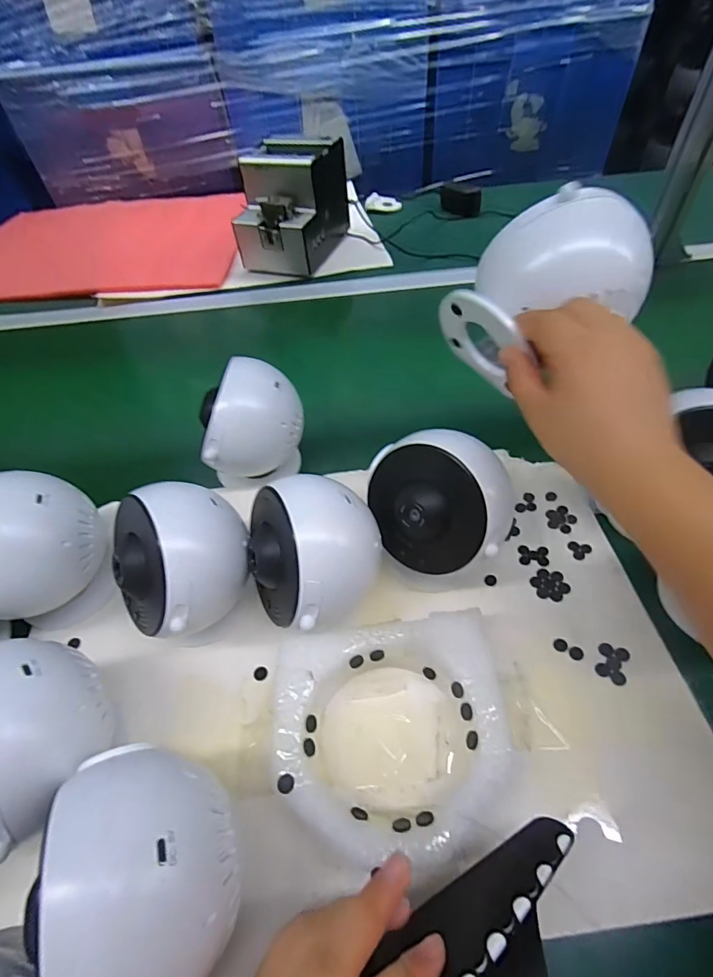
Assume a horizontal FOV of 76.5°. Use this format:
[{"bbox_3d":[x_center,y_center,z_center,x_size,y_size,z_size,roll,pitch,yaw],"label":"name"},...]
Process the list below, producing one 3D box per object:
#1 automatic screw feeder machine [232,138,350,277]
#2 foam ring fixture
[{"bbox_3d":[-0.103,-0.464,0.741,0.125,0.142,0.186,15,53,16],"label":"automatic screw feeder machine"},{"bbox_3d":[0.024,0.161,0.295,0.148,0.044,0.138,-8,51,-2],"label":"foam ring fixture"}]

